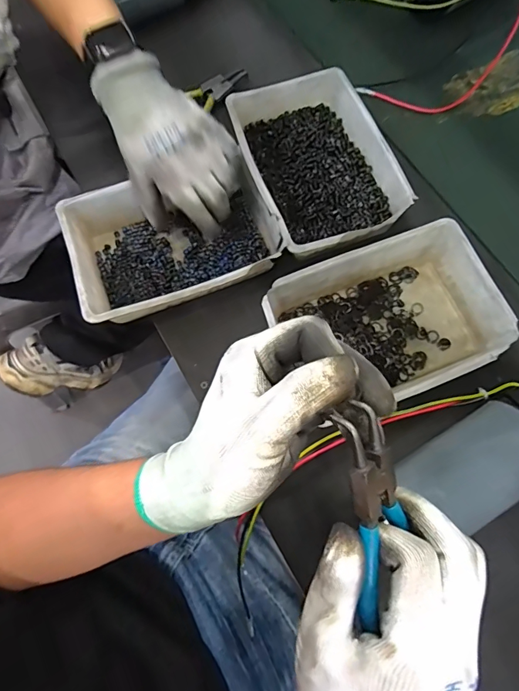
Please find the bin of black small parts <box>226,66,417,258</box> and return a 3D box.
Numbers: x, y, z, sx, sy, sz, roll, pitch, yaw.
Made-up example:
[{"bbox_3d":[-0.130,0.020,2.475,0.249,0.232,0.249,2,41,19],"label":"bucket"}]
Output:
[{"bbox_3d":[0.063,-0.194,0.471,0.146,0.061,0.210,-22,71,-4],"label":"bin of black small parts"}]

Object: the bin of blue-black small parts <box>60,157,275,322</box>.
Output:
[{"bbox_3d":[-0.089,-0.107,0.443,0.199,0.051,0.143,-19,72,-7],"label":"bin of blue-black small parts"}]

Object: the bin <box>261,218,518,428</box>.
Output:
[{"bbox_3d":[0.120,-0.021,0.405,0.200,0.051,0.144,-21,71,-4],"label":"bin"}]

